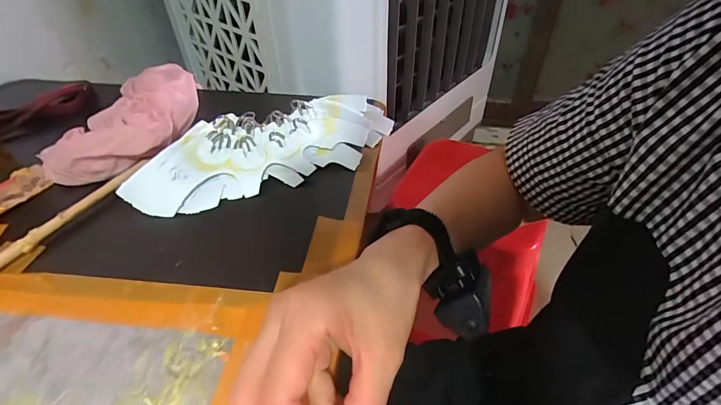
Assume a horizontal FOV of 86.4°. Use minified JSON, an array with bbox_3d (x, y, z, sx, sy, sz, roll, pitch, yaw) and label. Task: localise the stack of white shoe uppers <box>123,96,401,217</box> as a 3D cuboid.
[{"bbox_3d":[-0.104,-0.069,0.422,0.284,0.044,0.118,-16,46,-16],"label":"stack of white shoe uppers"}]

